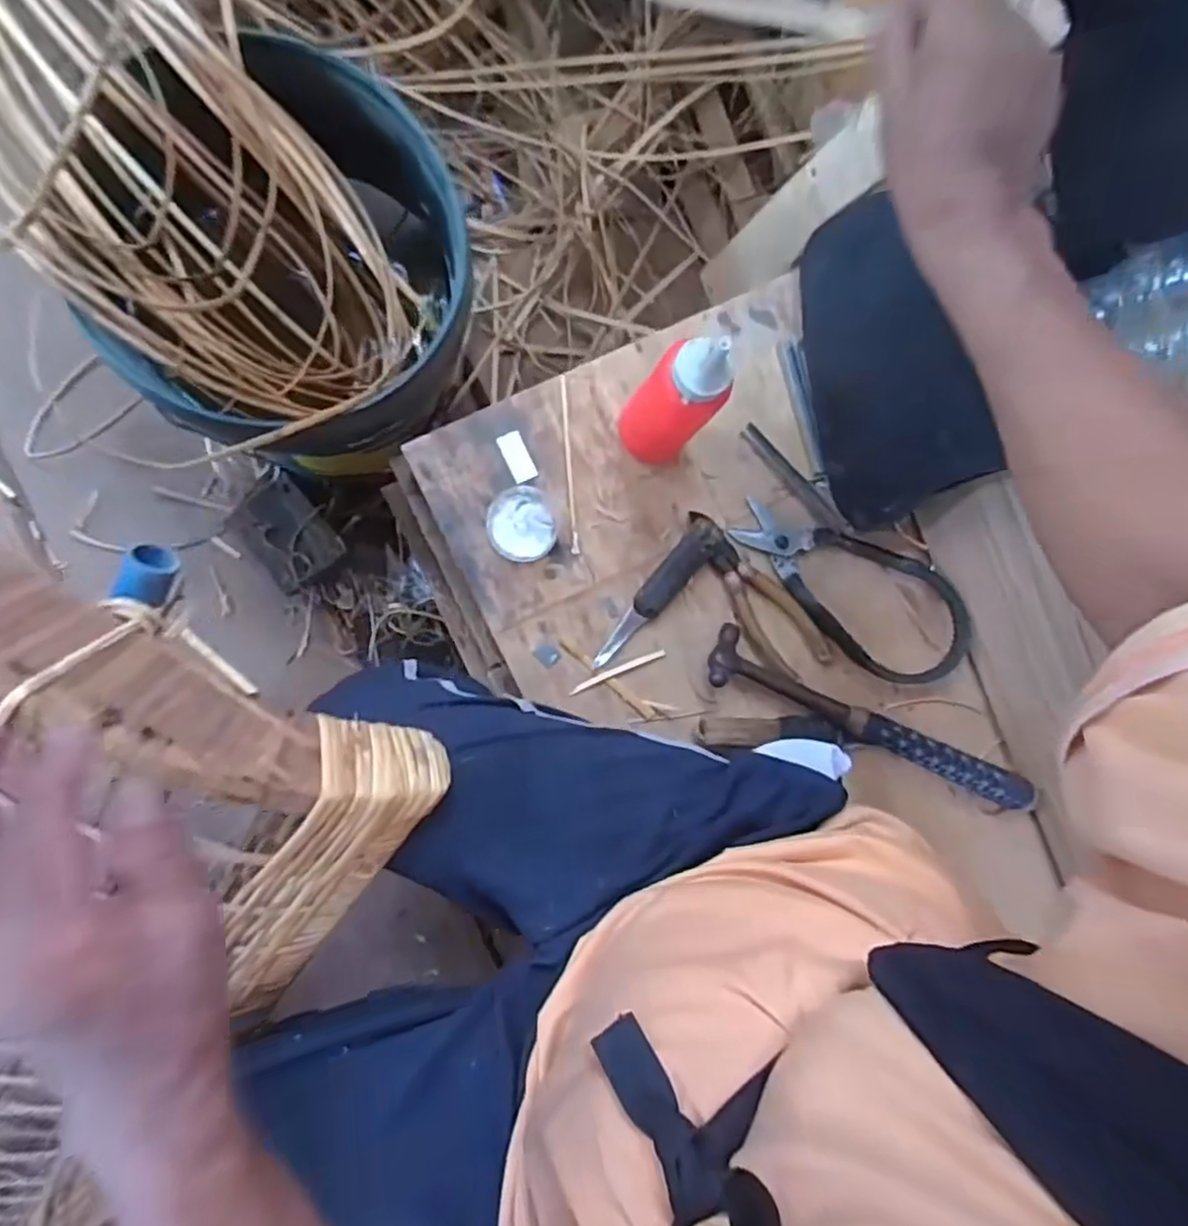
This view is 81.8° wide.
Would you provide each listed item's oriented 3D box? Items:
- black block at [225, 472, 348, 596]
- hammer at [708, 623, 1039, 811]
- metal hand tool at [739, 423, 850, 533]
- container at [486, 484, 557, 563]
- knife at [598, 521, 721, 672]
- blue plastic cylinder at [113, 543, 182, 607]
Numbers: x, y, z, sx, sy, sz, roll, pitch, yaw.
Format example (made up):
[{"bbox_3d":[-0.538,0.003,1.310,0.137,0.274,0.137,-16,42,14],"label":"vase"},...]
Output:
[{"bbox_3d":[-0.350,-0.088,0.784,0.087,0.050,0.114,-39,97,-5],"label":"black block"},{"bbox_3d":[0.230,0.098,0.574,0.300,0.036,0.047,28,88,-8],"label":"hammer"},{"bbox_3d":[0.168,-0.110,0.571,0.119,0.016,0.019,45,86,-7],"label":"metal hand tool"},{"bbox_3d":[-0.056,-0.070,0.542,0.053,0.014,0.058,0,92,-8],"label":"container"},{"bbox_3d":[0.051,-0.014,0.553,0.027,0.029,0.141,39,87,-7],"label":"knife"},{"bbox_3d":[-0.234,-0.020,0.362,0.023,0.027,0.031,18,89,-8],"label":"blue plastic cylinder"}]

